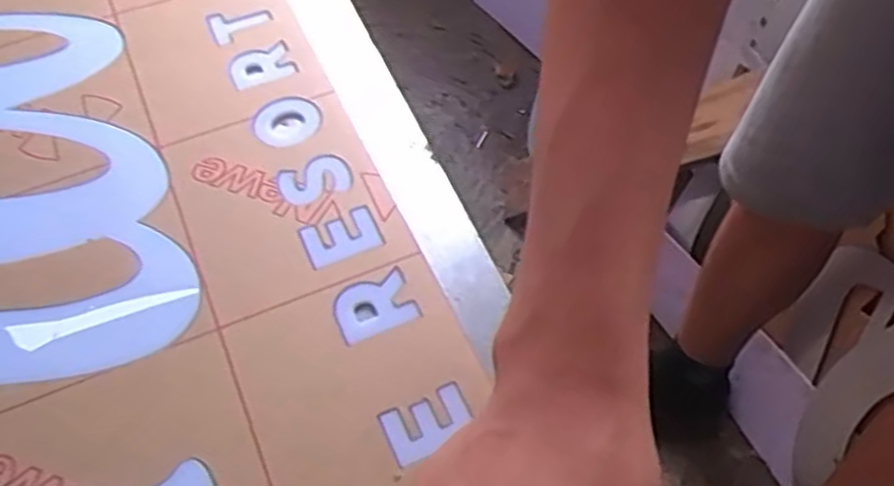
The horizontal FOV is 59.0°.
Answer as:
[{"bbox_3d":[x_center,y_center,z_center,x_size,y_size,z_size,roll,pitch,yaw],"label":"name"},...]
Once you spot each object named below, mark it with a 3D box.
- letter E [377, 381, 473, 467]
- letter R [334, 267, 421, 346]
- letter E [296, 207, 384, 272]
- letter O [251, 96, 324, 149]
[{"bbox_3d":[-0.007,0.061,0.269,0.030,0.004,0.020,-24,58,-14],"label":"letter E"},{"bbox_3d":[-0.028,0.023,0.296,0.029,0.004,0.023,-22,58,-12],"label":"letter R"},{"bbox_3d":[-0.042,-0.003,0.312,0.029,0.004,0.021,-23,58,-13],"label":"letter E"},{"bbox_3d":[-0.071,-0.053,0.349,0.027,0.005,0.029,-1,56,2],"label":"letter O"}]

